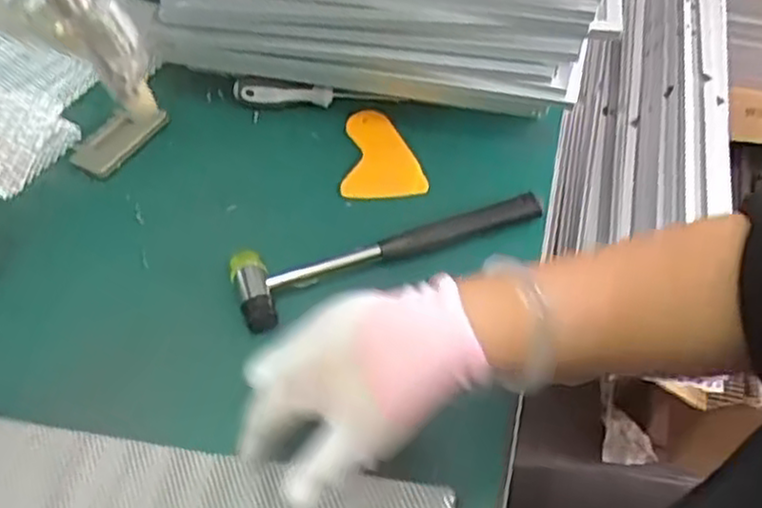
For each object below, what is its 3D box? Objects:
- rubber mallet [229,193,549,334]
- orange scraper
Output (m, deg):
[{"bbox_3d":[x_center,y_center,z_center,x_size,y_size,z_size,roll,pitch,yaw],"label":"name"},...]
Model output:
[{"bbox_3d":[0.008,-0.005,0.572,0.241,0.022,0.062,-16,54,-8],"label":"rubber mallet"},{"bbox_3d":[0.004,-0.085,0.646,0.070,0.010,0.096,1,59,3],"label":"orange scraper"}]

